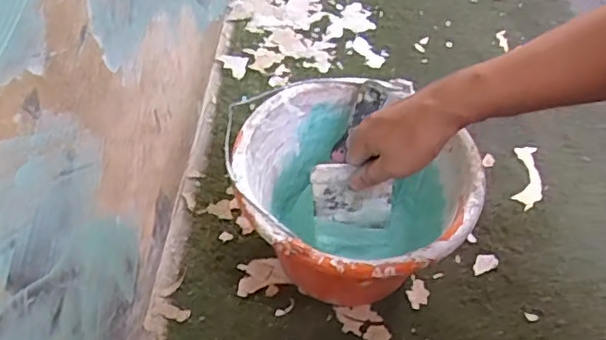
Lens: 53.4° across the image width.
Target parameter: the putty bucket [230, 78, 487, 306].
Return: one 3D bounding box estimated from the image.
[{"bbox_3d":[0.047,0.040,0.629,0.219,0.150,0.229,1,52,-1],"label":"putty bucket"}]

